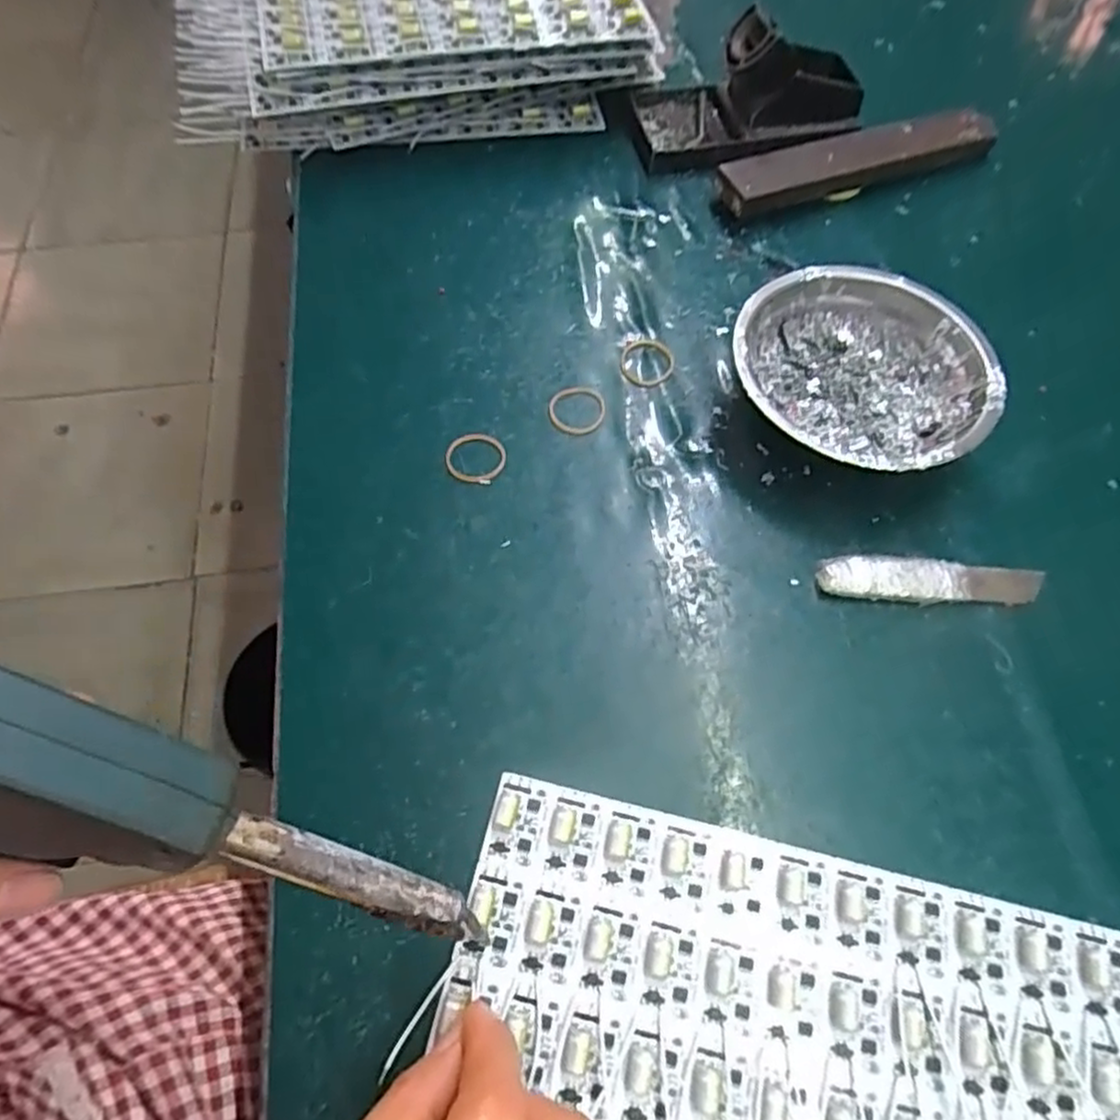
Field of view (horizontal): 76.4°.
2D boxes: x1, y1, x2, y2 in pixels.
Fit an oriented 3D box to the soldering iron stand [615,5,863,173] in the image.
[{"bbox_3d":[0.126,-0.313,0.470,0.148,0.066,0.087,-9,64,-7],"label":"soldering iron stand"}]

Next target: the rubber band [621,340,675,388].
[{"bbox_3d":[0.049,-0.110,0.393,0.029,0.004,0.035,14,63,5],"label":"rubber band"}]

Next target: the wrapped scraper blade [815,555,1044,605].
[{"bbox_3d":[0.173,0.010,0.332,0.104,0.007,0.021,3,63,-1],"label":"wrapped scraper blade"}]

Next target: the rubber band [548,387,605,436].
[{"bbox_3d":[0.009,-0.080,0.374,0.029,0.004,0.031,3,63,-1],"label":"rubber band"}]

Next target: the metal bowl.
[{"bbox_3d":[0.153,-0.092,0.368,0.124,0.041,0.123,1,63,-2],"label":"metal bowl"}]

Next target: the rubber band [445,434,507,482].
[{"bbox_3d":[-0.042,-0.052,0.359,0.031,0.004,0.028,-8,64,-6],"label":"rubber band"}]

